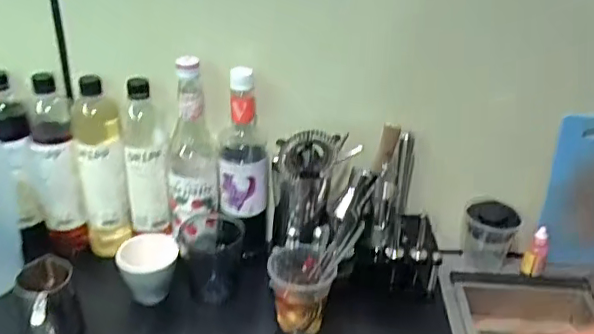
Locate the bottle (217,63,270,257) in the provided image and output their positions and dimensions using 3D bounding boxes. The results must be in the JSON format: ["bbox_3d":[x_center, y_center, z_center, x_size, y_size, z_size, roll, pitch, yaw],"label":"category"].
[{"bbox_3d":[-0.071,-0.013,0.806,0.066,0.272,0.074,7,29,8],"label":"bottle"}]

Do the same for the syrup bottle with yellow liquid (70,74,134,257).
[{"bbox_3d":[-0.278,0.001,0.825,0.064,0.260,0.083,-8,31,-18],"label":"syrup bottle with yellow liquid"}]

